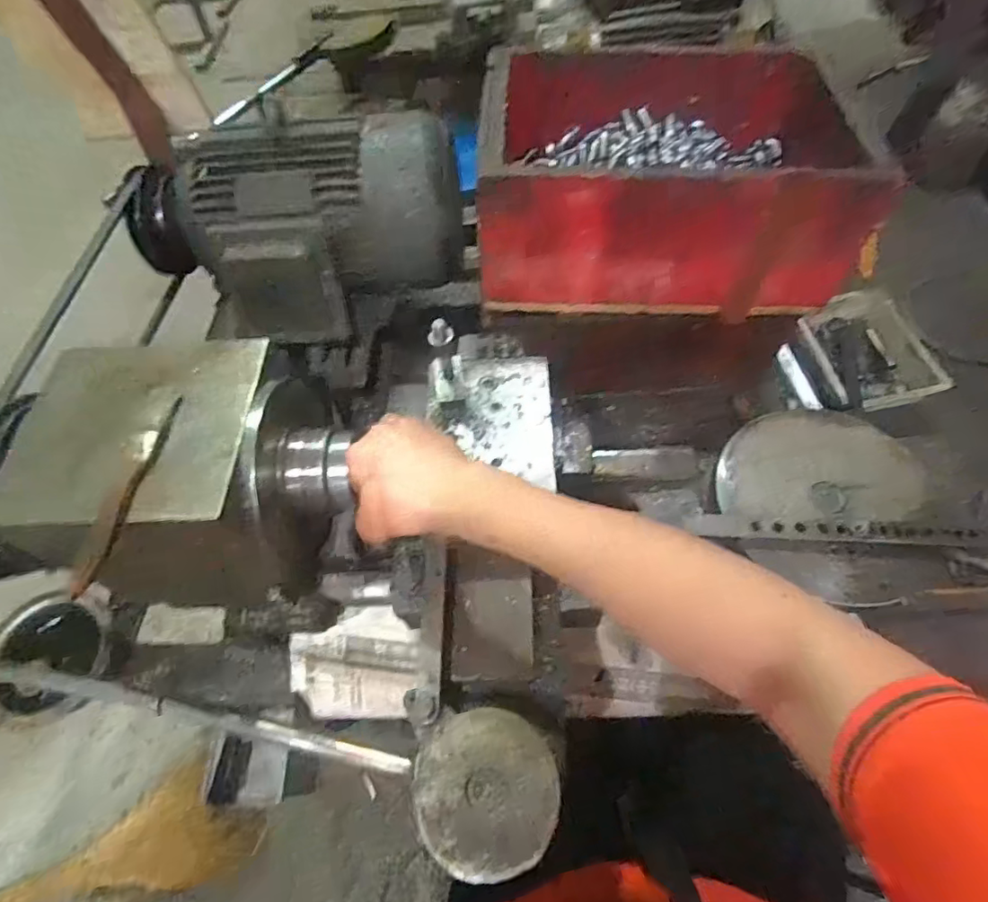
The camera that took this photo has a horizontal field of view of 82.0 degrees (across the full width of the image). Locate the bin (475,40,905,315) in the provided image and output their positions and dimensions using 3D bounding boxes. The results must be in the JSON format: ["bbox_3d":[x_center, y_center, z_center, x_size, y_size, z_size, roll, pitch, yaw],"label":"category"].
[{"bbox_3d":[0.174,-0.276,0.586,0.336,0.149,0.225,2,59,6],"label":"bin"}]

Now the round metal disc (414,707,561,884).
[{"bbox_3d":[-0.005,0.234,0.392,0.095,0.008,0.098,-2,58,4],"label":"round metal disc"}]

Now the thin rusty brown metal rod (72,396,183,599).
[{"bbox_3d":[-0.248,0.026,0.387,0.018,0.008,0.143,15,65,-2],"label":"thin rusty brown metal rod"}]

